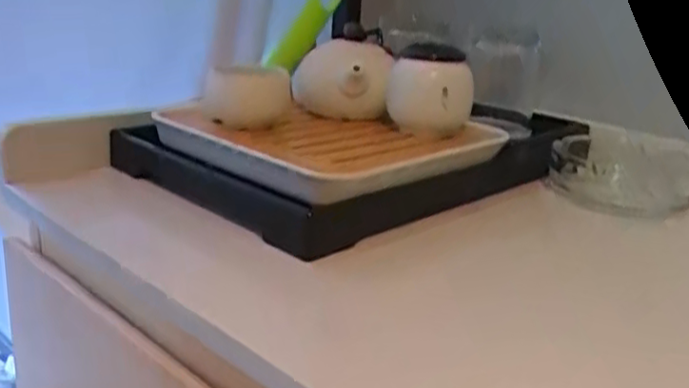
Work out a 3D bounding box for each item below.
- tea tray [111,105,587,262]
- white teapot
[{"bbox_3d":[0.016,-0.039,0.550,0.335,0.045,0.220,-13,25,-40],"label":"tea tray"},{"bbox_3d":[-0.002,-0.092,0.548,0.071,0.057,0.062,6,19,6],"label":"white teapot"}]

